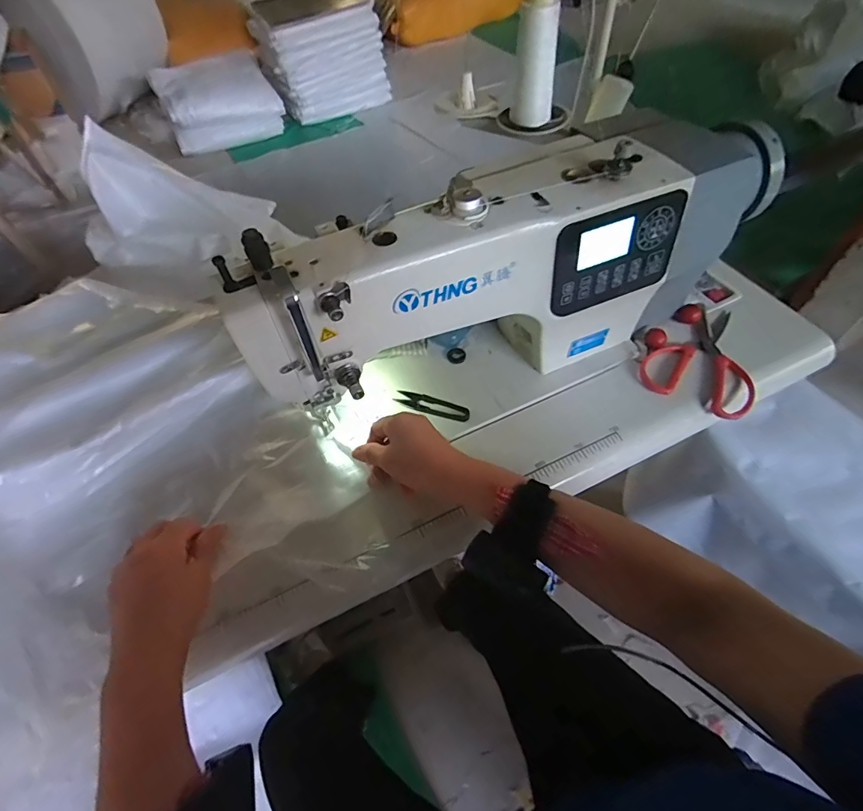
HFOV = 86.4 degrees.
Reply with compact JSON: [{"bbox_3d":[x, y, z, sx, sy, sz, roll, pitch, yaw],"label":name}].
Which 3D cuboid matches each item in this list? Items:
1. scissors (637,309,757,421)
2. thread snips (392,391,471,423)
[{"bbox_3d":[0.354,-0.067,0.589,0.129,0.020,0.179,26,60,20],"label":"scissors"},{"bbox_3d":[0.001,-0.001,0.568,0.095,0.011,0.023,16,57,14],"label":"thread snips"}]

